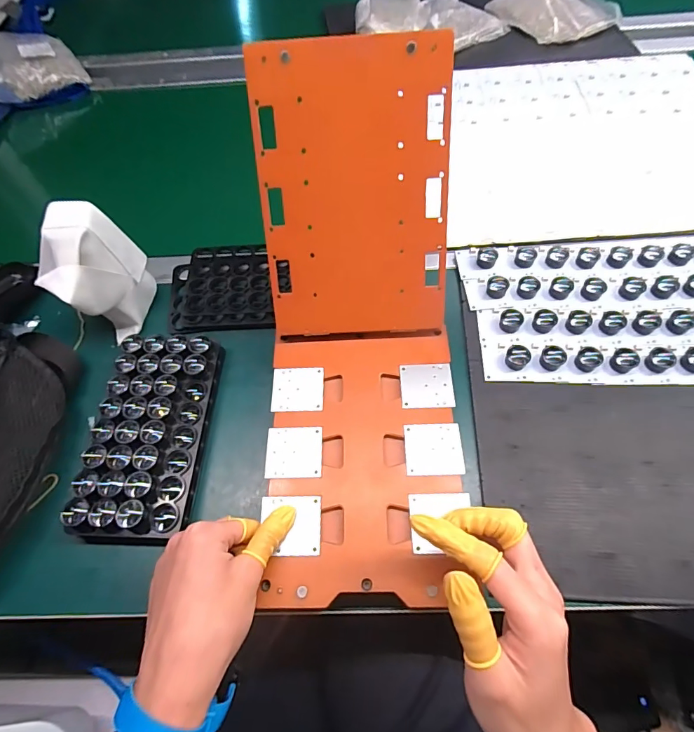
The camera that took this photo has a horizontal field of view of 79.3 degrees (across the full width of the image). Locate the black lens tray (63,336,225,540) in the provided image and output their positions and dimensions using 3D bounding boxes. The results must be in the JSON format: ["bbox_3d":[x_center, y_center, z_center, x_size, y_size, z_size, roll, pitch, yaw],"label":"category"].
[{"bbox_3d":[-0.184,0.060,0.396,0.097,0.031,0.194,2,62,5],"label":"black lens tray"}]

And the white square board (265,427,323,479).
[{"bbox_3d":[-0.045,0.074,0.362,0.047,0.004,0.044,-3,61,2],"label":"white square board"}]

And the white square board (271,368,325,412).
[{"bbox_3d":[-0.045,0.021,0.390,0.047,0.005,0.045,-3,61,2],"label":"white square board"}]

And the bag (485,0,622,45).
[{"bbox_3d":[0.364,-0.626,0.732,0.169,0.032,0.159,-19,62,-6],"label":"bag"}]

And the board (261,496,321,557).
[{"bbox_3d":[-0.044,0.126,0.332,0.047,0.005,0.044,-3,61,3],"label":"board"}]

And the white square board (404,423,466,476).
[{"bbox_3d":[0.074,0.070,0.356,0.047,0.004,0.044,-1,61,3],"label":"white square board"}]

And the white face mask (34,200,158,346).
[{"bbox_3d":[-0.263,-0.095,0.440,0.069,0.122,0.101,13,63,11],"label":"white face mask"}]

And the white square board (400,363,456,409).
[{"bbox_3d":[0.074,0.018,0.384,0.047,0.004,0.043,-2,61,3],"label":"white square board"}]

